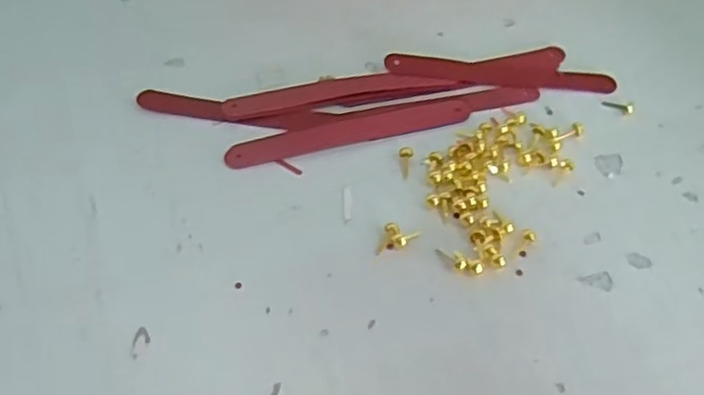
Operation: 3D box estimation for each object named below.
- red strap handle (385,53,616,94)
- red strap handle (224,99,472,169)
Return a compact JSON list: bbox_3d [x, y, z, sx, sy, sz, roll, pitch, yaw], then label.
[{"bbox_3d":[0.085,-0.072,0.361,0.129,0.009,0.016,5,54,1],"label":"red strap handle"},{"bbox_3d":[0.000,-0.035,0.333,0.131,0.004,0.017,-12,55,-11],"label":"red strap handle"}]

